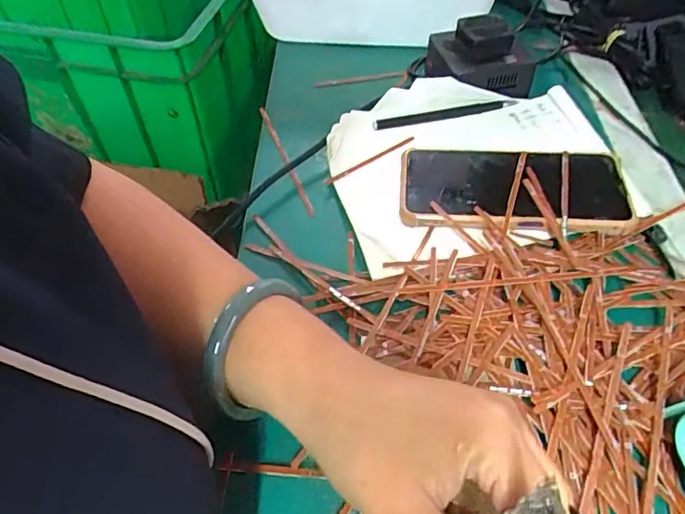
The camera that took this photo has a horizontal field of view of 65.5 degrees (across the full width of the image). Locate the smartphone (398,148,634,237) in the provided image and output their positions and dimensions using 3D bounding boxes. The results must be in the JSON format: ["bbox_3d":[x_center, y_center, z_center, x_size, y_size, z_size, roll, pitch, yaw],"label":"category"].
[{"bbox_3d":[0.122,-0.051,0.388,0.157,0.015,0.073,3,53,8],"label":"smartphone"}]

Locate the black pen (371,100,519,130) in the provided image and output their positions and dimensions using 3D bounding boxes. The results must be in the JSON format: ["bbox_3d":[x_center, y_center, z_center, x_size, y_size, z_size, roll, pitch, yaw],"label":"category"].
[{"bbox_3d":[0.087,-0.123,0.451,0.125,0.012,0.009,-13,53,-6],"label":"black pen"}]

